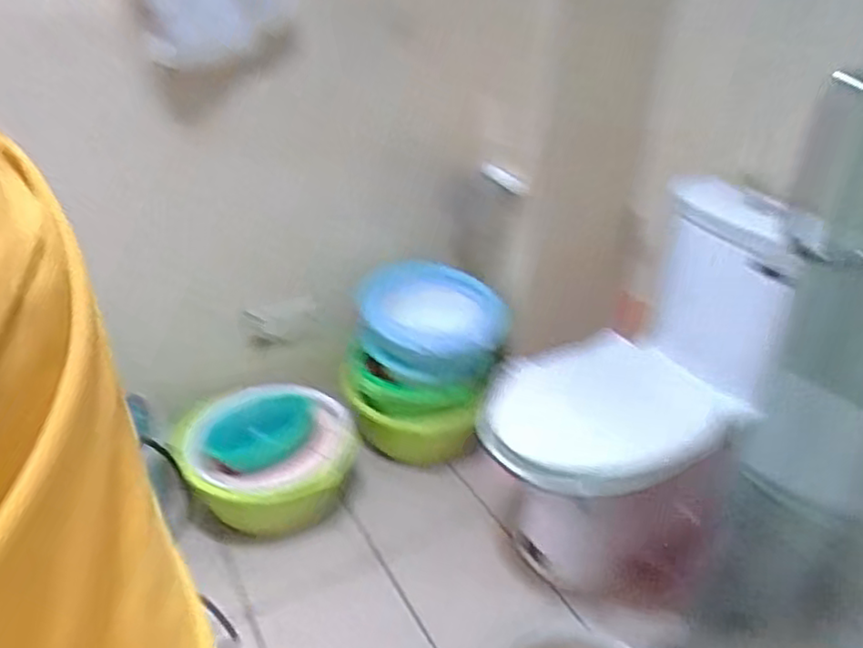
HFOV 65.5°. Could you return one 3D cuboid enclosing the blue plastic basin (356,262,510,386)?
[{"bbox_3d":[-0.006,-0.014,1.793,0.386,0.166,0.368,2,31,-1],"label":"blue plastic basin"}]

